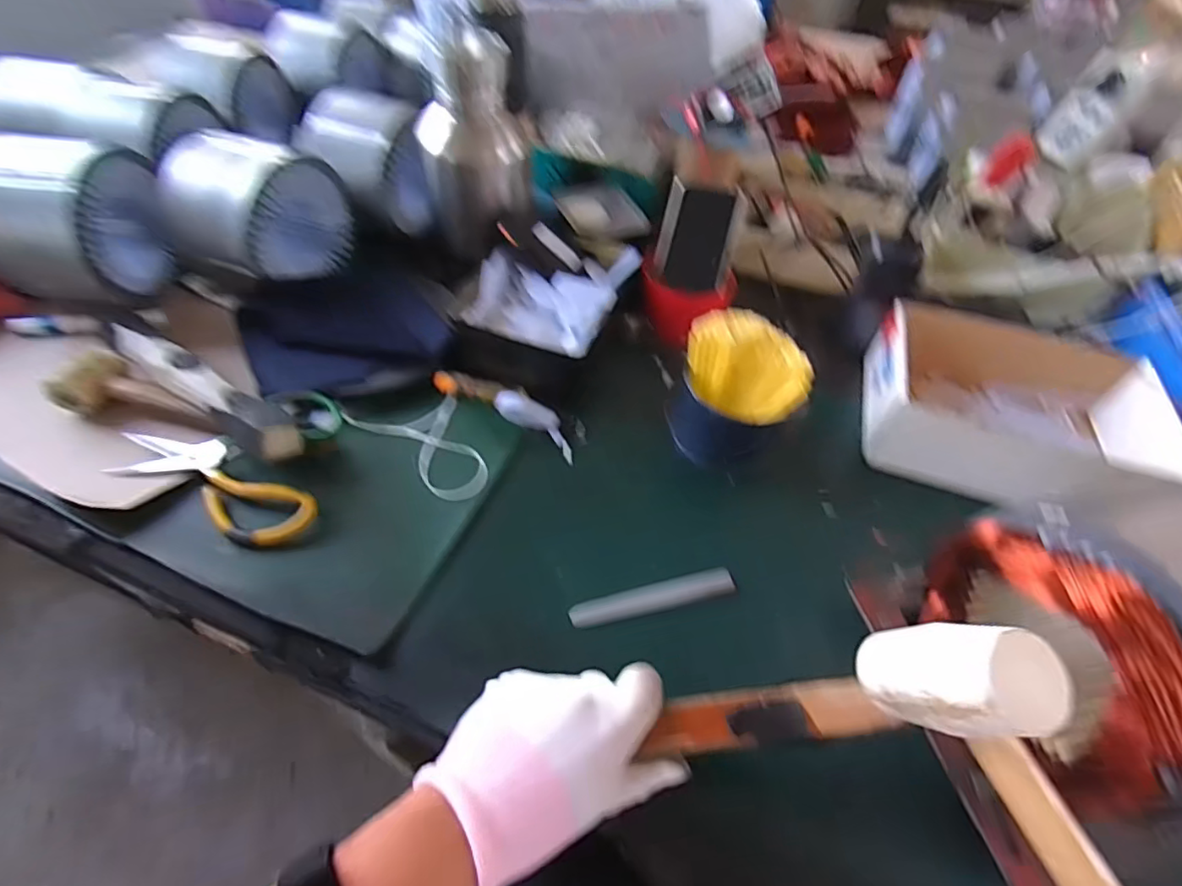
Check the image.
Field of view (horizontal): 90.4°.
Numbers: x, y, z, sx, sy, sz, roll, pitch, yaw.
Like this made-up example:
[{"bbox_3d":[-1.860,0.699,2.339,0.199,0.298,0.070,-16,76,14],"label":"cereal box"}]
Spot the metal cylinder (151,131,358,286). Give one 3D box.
[{"bbox_3d":[-0.358,-0.249,0.630,0.126,0.120,0.152,14,50,8],"label":"metal cylinder"}]

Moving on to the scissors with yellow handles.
[{"bbox_3d":[-0.312,0.029,0.484,0.186,0.013,0.062,23,52,15],"label":"scissors with yellow handles"}]

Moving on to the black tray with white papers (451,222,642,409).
[{"bbox_3d":[-0.047,-0.150,0.634,0.144,0.066,0.214,17,51,11],"label":"black tray with white papers"}]

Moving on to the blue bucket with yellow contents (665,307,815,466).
[{"bbox_3d":[0.130,-0.050,0.541,0.104,0.098,0.098,2,49,-2],"label":"blue bucket with yellow contents"}]

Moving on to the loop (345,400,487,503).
[{"bbox_3d":[-0.144,-0.004,0.541,0.143,0.009,0.088,36,56,24],"label":"loop"}]

